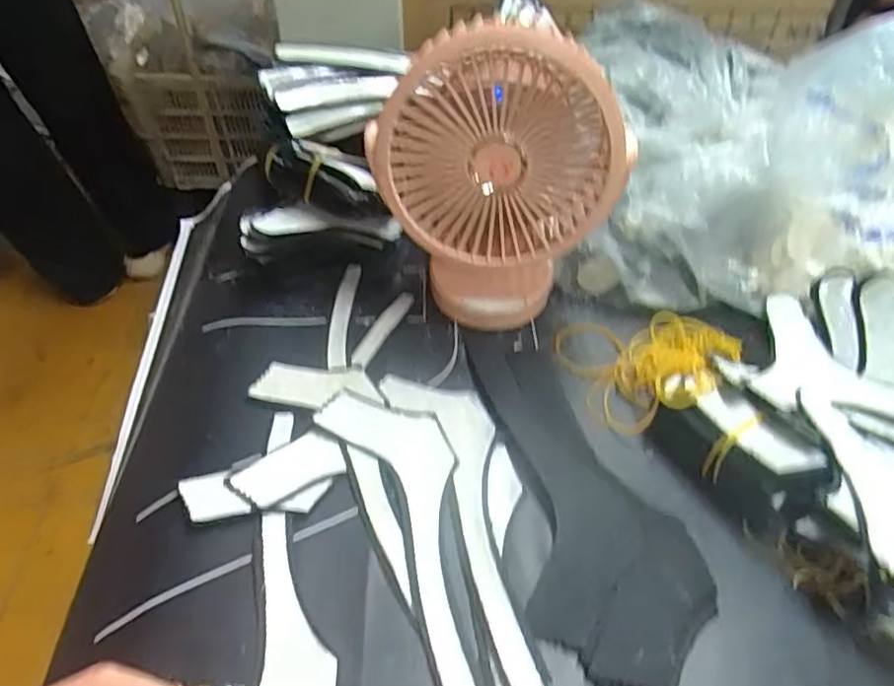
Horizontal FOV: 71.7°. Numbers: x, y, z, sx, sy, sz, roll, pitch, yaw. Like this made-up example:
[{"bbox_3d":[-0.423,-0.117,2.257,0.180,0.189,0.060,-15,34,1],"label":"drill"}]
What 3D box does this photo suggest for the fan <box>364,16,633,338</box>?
[{"bbox_3d":[0.028,-0.090,0.353,0.137,0.164,0.060,4,46,4],"label":"fan"}]

